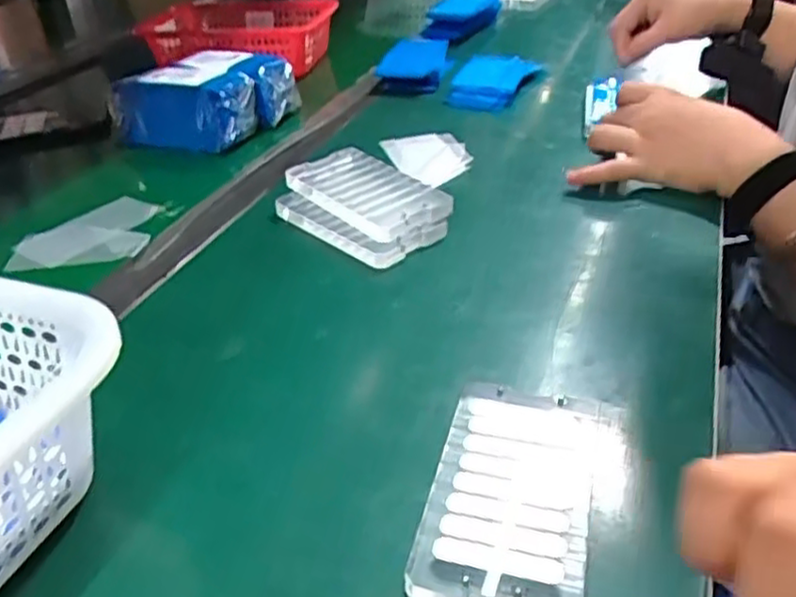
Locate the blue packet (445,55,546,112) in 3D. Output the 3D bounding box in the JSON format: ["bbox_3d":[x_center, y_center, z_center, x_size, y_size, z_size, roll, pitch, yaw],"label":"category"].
[{"bbox_3d":[0.100,-0.237,0.777,0.078,0.022,0.123,14,36,24],"label":"blue packet"}]

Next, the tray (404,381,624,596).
[{"bbox_3d":[0.054,0.082,0.318,0.073,0.010,0.122,8,34,15],"label":"tray"}]

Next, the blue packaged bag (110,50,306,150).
[{"bbox_3d":[-0.193,-0.203,0.716,0.145,0.060,0.116,11,35,20],"label":"blue packaged bag"}]

